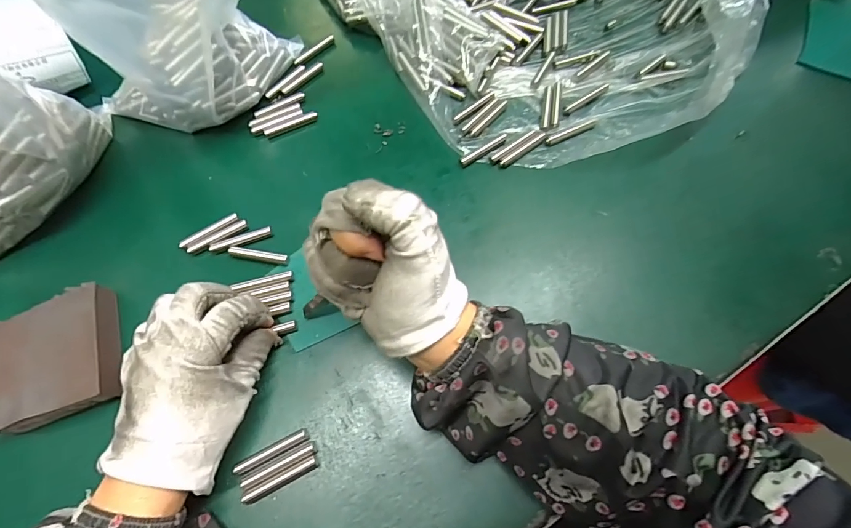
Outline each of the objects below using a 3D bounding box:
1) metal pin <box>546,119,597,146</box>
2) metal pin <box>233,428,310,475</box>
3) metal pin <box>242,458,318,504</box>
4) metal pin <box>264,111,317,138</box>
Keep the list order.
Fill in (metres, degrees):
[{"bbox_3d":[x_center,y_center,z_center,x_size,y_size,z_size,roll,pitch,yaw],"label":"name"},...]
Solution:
[{"bbox_3d":[0.127,-0.115,0.352,0.050,0.006,0.007,-26,69,-9],"label":"metal pin"},{"bbox_3d":[-0.098,0.120,0.260,0.048,0.004,0.008,-26,69,-10],"label":"metal pin"},{"bbox_3d":[-0.090,0.136,0.253,0.047,0.006,0.008,-27,69,-10],"label":"metal pin"},{"bbox_3d":[-0.121,-0.126,0.364,0.047,0.008,0.007,-24,68,-9],"label":"metal pin"}]

